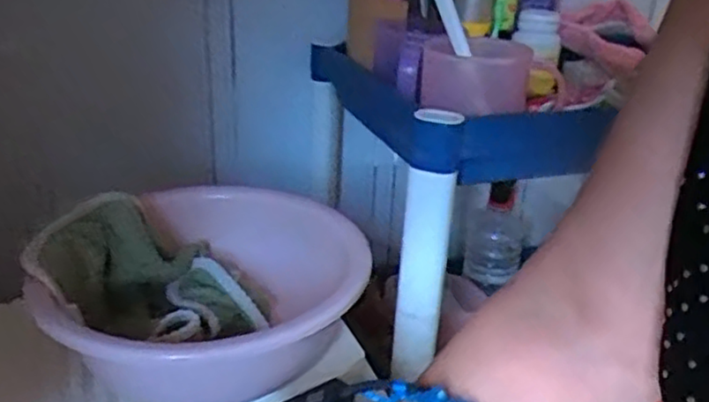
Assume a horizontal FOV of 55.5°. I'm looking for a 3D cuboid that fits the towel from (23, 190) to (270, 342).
[{"bbox_3d":[-0.145,0.054,0.476,0.145,0.070,0.125,-15,30,-35],"label":"towel"}]

